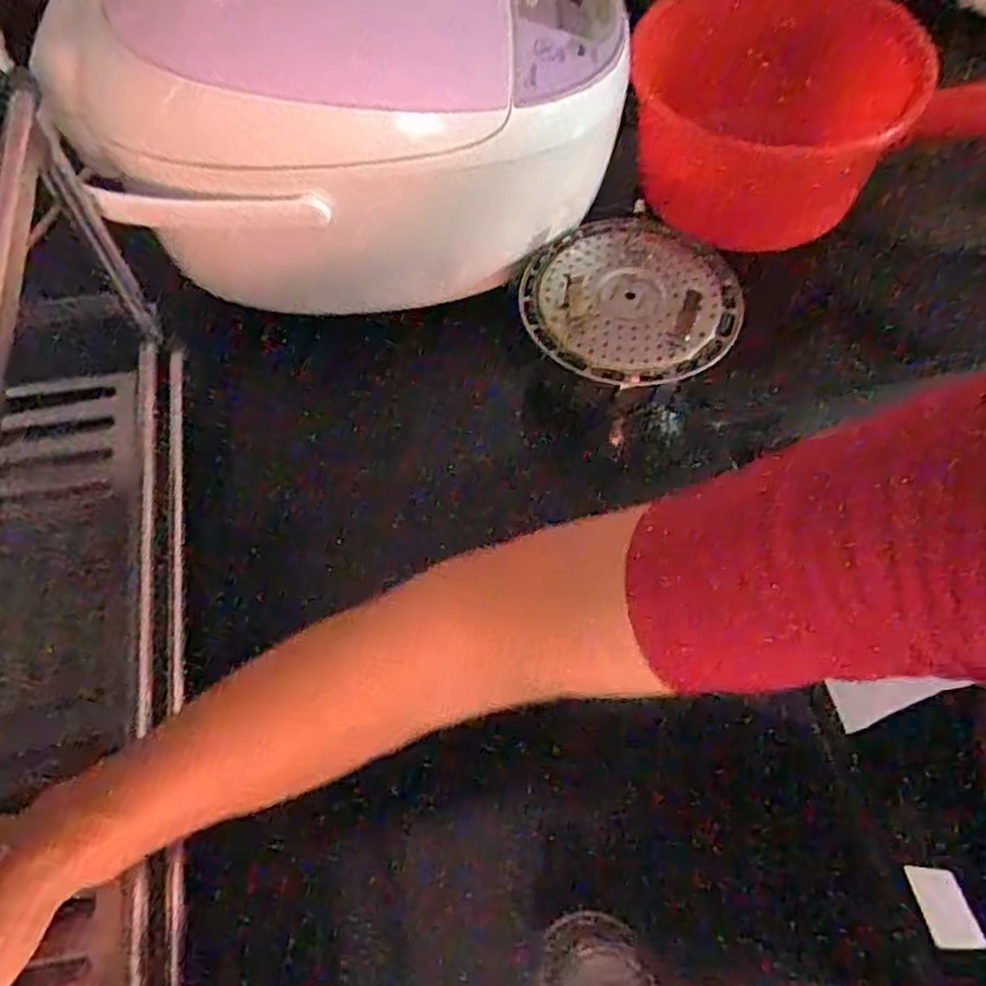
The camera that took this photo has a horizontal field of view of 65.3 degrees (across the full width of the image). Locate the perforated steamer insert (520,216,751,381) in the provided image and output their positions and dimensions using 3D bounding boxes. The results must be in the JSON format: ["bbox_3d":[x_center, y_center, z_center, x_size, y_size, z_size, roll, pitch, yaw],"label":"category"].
[{"bbox_3d":[0.090,-0.127,0.498,0.140,0.013,0.130,-1,61,2],"label":"perforated steamer insert"}]

